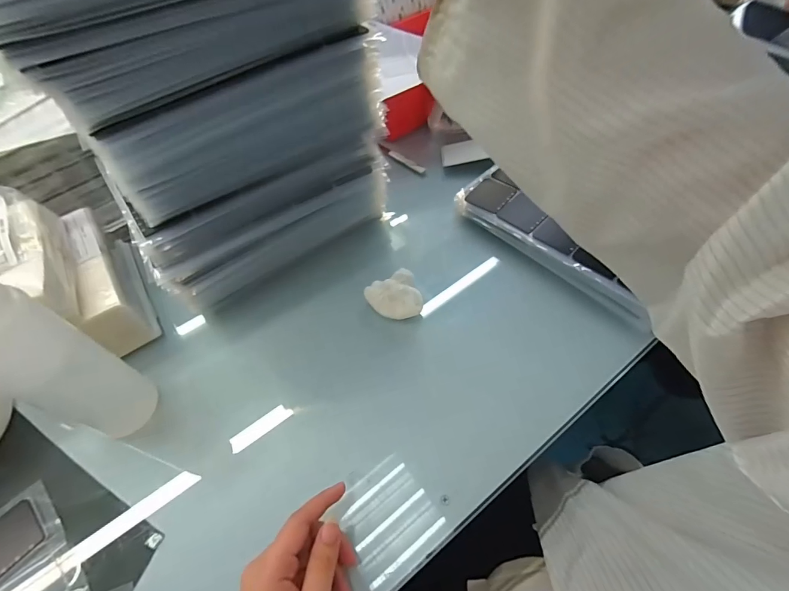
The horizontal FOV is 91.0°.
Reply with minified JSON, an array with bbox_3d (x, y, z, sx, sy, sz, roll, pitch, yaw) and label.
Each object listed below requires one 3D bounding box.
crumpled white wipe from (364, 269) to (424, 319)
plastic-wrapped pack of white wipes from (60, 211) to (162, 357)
[{"bbox_3d":[-0.001,0.000,0.444,0.061,0.037,0.041,-9,54,-3],"label":"crumpled white wipe"},{"bbox_3d":[-0.338,-0.024,0.466,0.046,0.072,0.202,-29,57,-16],"label":"plastic-wrapped pack of white wipes"}]

